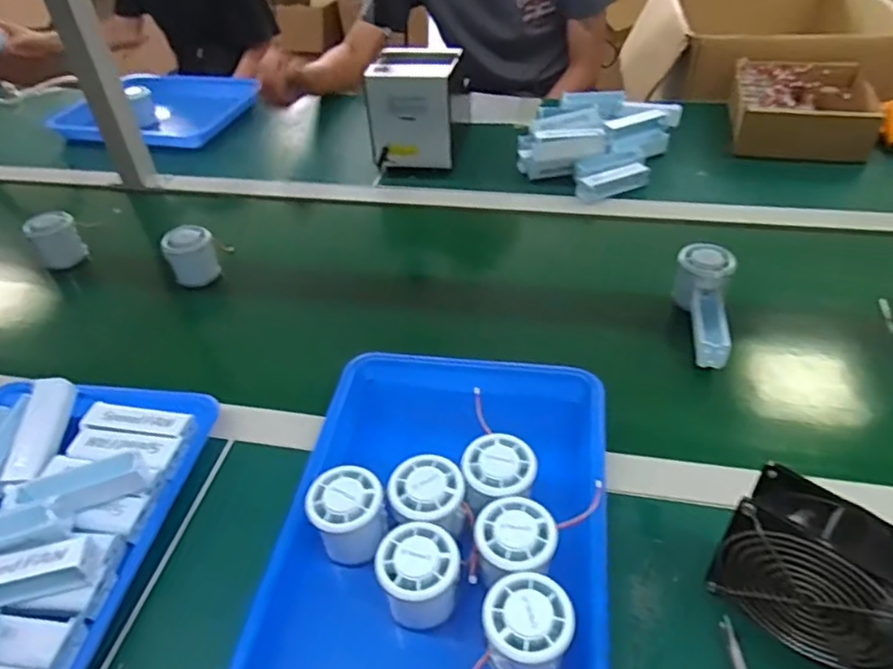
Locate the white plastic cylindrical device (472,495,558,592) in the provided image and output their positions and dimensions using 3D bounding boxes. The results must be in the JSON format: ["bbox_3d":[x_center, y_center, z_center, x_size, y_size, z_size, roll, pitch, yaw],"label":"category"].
[{"bbox_3d":[0.050,0.155,0.468,0.058,0.041,0.055,-4,43,4],"label":"white plastic cylindrical device"}]

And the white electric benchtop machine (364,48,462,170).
[{"bbox_3d":[-0.044,-0.348,0.969,0.118,0.140,0.118,5,43,11],"label":"white electric benchtop machine"}]

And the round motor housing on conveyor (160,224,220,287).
[{"bbox_3d":[-0.326,-0.102,0.814,0.058,0.060,0.062,-3,42,2],"label":"round motor housing on conveyor"}]

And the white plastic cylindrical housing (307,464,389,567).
[{"bbox_3d":[-0.074,0.146,0.504,0.054,0.067,0.054,-4,43,4],"label":"white plastic cylindrical housing"}]

